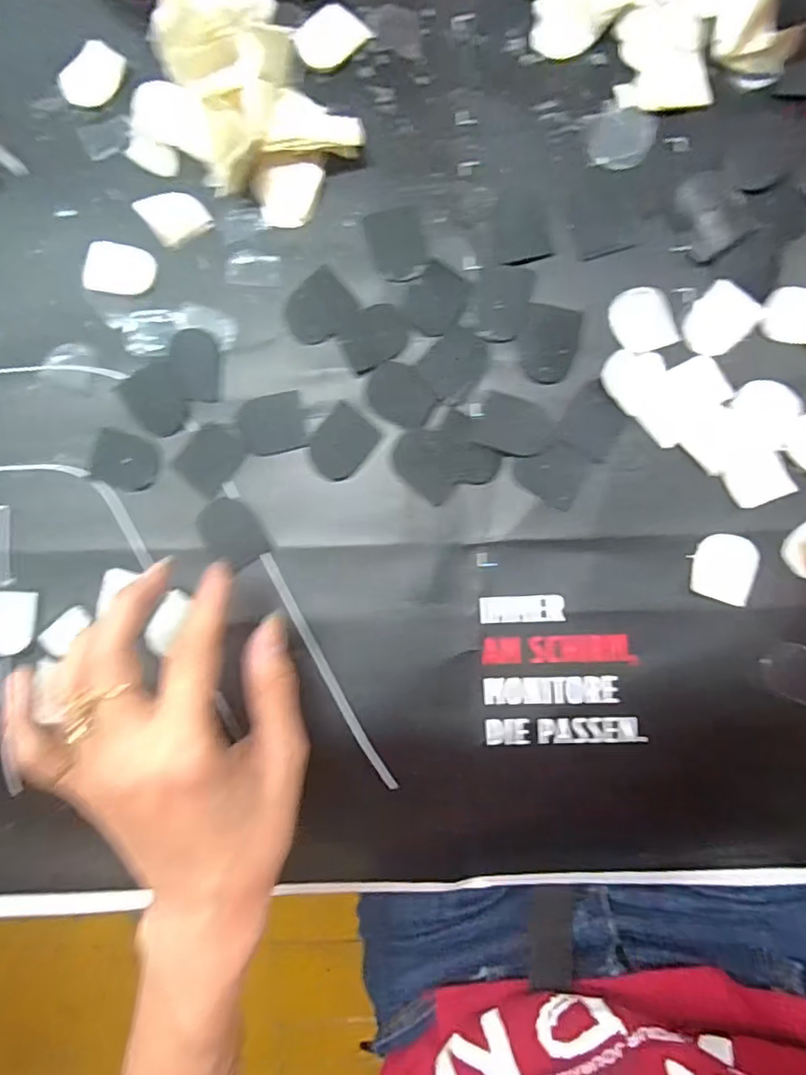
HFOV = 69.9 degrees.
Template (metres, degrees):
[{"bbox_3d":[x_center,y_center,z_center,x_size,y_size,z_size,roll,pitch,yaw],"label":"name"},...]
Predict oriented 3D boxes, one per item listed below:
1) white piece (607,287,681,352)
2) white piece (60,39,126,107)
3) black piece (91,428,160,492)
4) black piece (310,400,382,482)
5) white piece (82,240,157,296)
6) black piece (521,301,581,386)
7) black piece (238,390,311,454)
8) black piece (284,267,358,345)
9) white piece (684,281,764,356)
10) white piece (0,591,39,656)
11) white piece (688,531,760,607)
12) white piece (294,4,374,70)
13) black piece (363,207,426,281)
[{"bbox_3d":[0.110,-0.099,0.264,0.026,0.004,0.029,-25,87,4],"label":"white piece"},{"bbox_3d":[-0.155,-0.230,0.288,0.023,0.006,0.032,38,92,4],"label":"white piece"},{"bbox_3d":[-0.138,-0.038,0.286,0.033,0.004,0.027,16,91,5],"label":"black piece"},{"bbox_3d":[-0.030,-0.045,0.276,0.026,0.004,0.033,41,92,4],"label":"black piece"},{"bbox_3d":[-0.139,-0.132,0.284,0.032,0.007,0.025,12,90,5],"label":"white piece"},{"bbox_3d":[0.068,-0.091,0.269,0.026,0.004,0.036,11,90,5],"label":"black piece"},{"bbox_3d":[-0.064,-0.055,0.278,0.031,0.004,0.028,-11,88,4],"label":"black piece"},{"bbox_3d":[-0.041,-0.110,0.276,0.032,0.004,0.029,-38,86,3],"label":"black piece"},{"bbox_3d":[0.144,-0.098,0.260,0.027,0.004,0.029,38,92,4],"label":"white piece"},{"bbox_3d":[-0.196,0.043,0.286,0.025,0.005,0.030,2,89,5],"label":"white piece"},{"bbox_3d":[0.145,0.013,0.258,0.027,0.004,0.030,19,91,5],"label":"white piece"},{"bbox_3d":[-0.034,-0.239,0.276,0.032,0.004,0.023,-40,102,-1],"label":"white piece"},{"bbox_3d":[-0.003,-0.140,0.273,0.025,0.004,0.034,-10,88,4],"label":"black piece"}]

